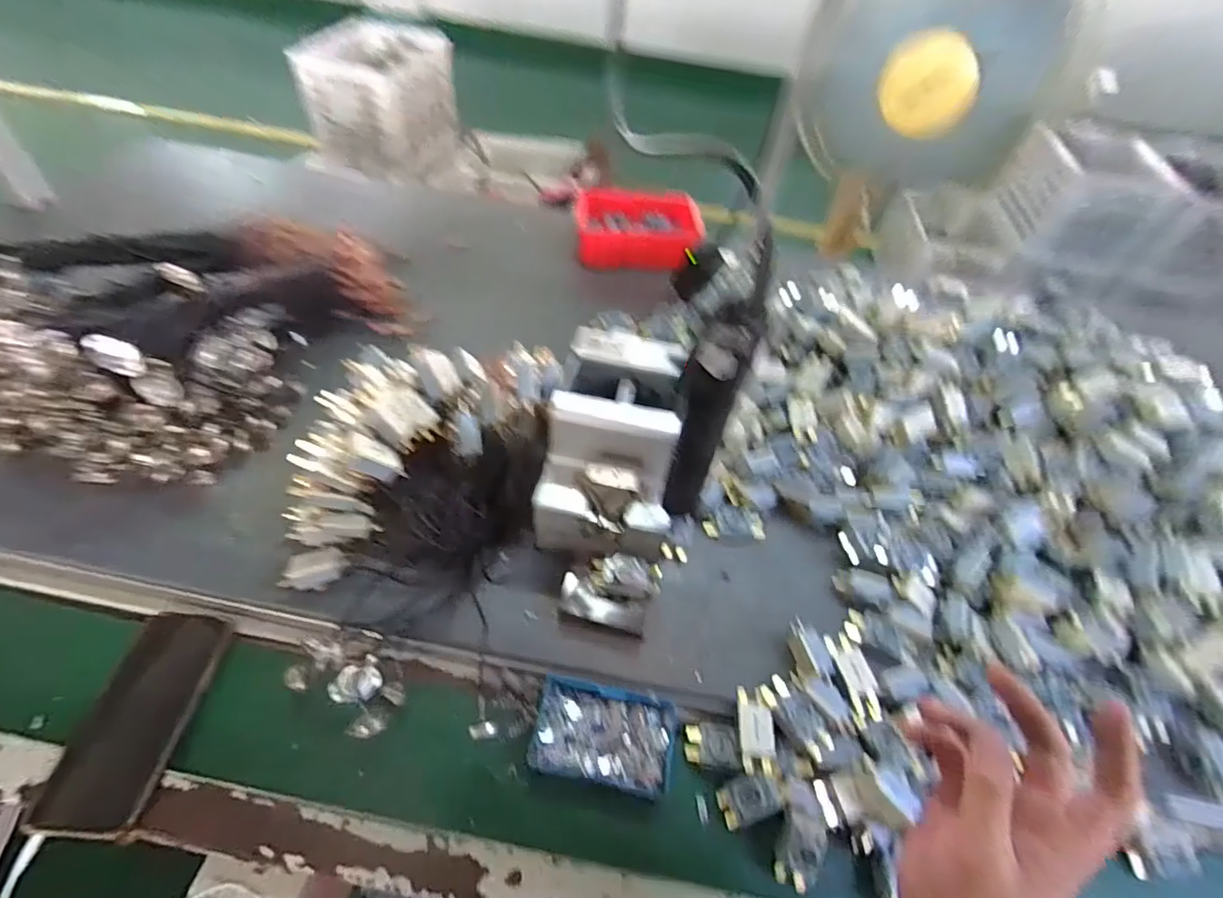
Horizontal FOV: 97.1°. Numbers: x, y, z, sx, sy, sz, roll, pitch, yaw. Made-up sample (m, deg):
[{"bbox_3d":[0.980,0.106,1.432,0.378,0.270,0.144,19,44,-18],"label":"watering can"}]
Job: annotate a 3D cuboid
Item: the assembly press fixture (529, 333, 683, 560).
[{"bbox_3d":[0.003,-0.007,0.530,0.122,0.115,0.182,11,51,1],"label":"assembly press fixture"}]

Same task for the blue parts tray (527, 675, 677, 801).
[{"bbox_3d":[-0.006,0.242,0.458,0.115,0.023,0.076,13,51,3],"label":"blue parts tray"}]

